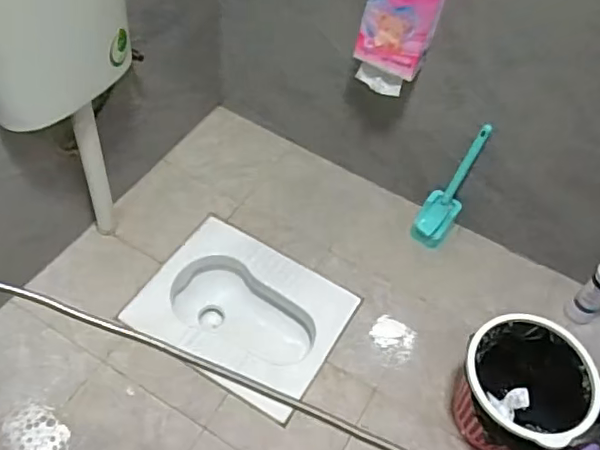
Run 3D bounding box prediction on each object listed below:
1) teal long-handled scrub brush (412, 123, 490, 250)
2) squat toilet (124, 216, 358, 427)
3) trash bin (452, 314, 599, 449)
[{"bbox_3d":[0.434,-0.098,1.657,0.117,0.397,0.153,28,56,14],"label":"teal long-handled scrub brush"},{"bbox_3d":[-0.168,0.289,1.696,0.546,0.208,0.428,29,56,14],"label":"squat toilet"},{"bbox_3d":[0.491,0.403,1.329,0.254,0.321,0.272,3,54,-4],"label":"trash bin"}]

